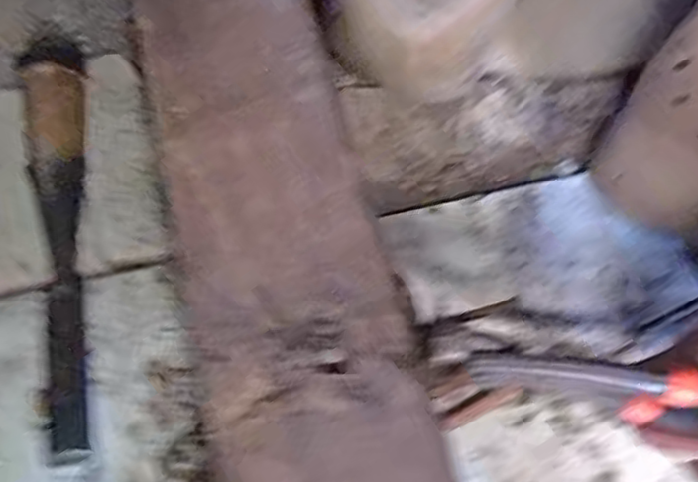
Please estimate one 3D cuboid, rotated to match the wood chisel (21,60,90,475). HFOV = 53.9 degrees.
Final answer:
[{"bbox_3d":[-0.161,0.011,0.387,0.031,0.026,0.225,-7,81,0],"label":"wood chisel"}]

